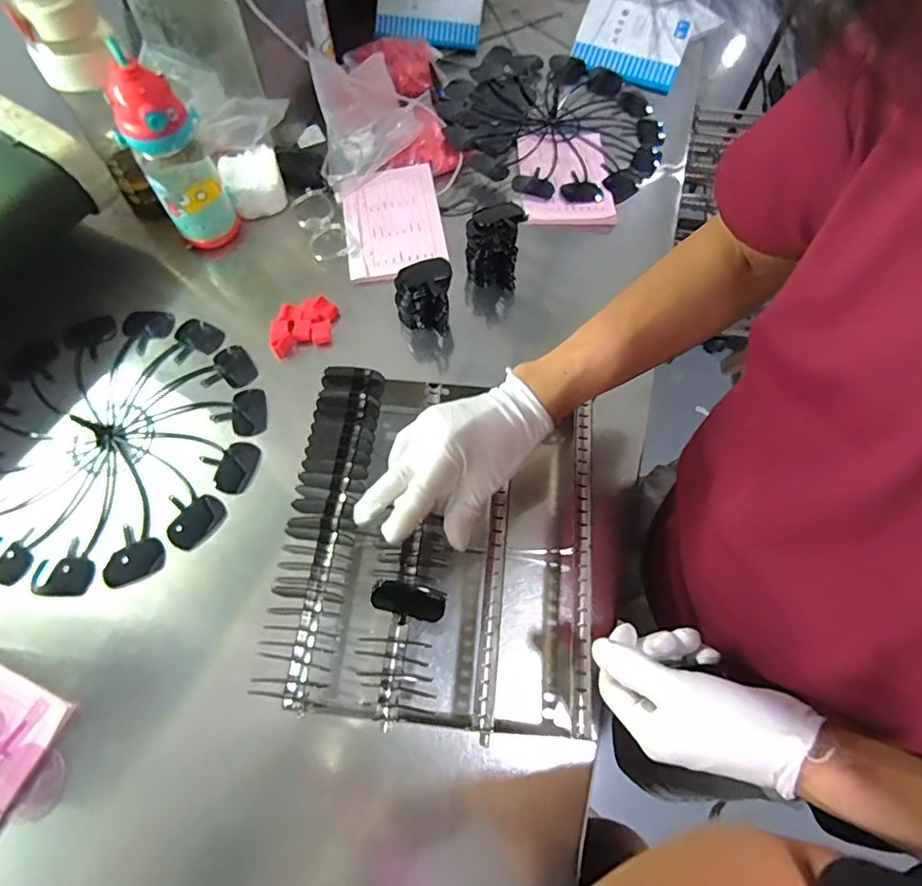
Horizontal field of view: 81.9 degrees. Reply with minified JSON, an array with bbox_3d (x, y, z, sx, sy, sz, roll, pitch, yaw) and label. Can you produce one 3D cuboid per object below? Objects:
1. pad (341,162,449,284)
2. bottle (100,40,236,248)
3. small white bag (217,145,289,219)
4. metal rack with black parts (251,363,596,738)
[{"bbox_3d":[-0.090,-0.293,0.704,0.126,0.020,0.176,-9,66,-6],"label":"pad"},{"bbox_3d":[-0.329,-0.325,0.617,0.075,0.217,0.070,-14,66,-8],"label":"bottle"},{"bbox_3d":[-0.271,-0.341,0.702,0.073,0.062,0.059,-23,68,-11],"label":"small white bag"},{"bbox_3d":[-0.015,0.093,0.503,0.256,0.123,0.299,6,65,1],"label":"metal rack with black parts"}]

